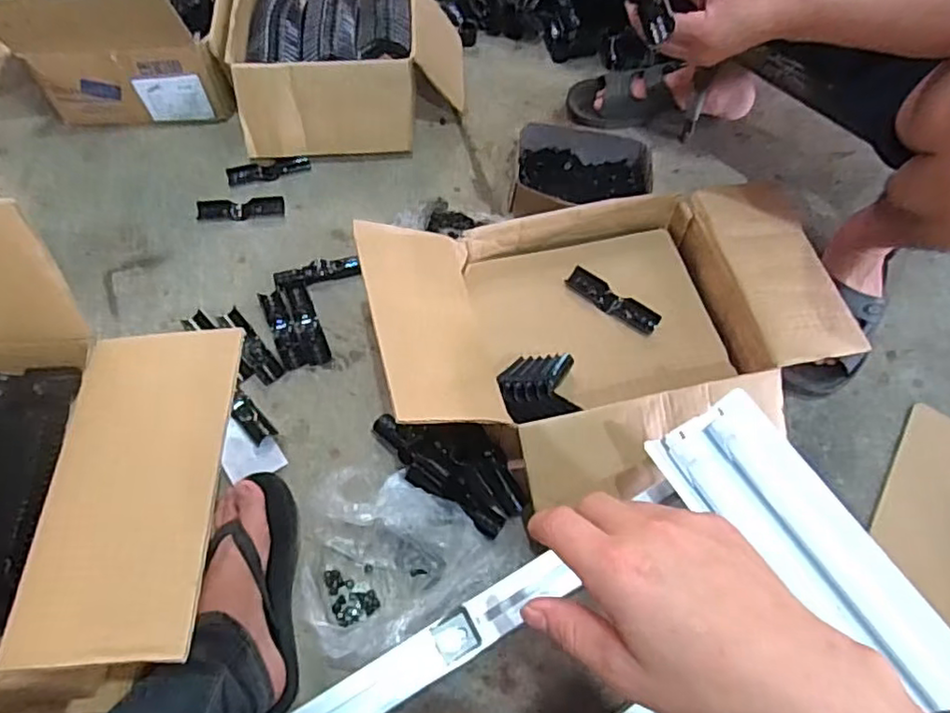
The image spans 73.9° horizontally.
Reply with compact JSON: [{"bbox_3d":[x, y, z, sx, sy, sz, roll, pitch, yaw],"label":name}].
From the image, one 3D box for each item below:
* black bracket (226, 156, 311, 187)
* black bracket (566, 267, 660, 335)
[{"bbox_3d":[-0.331,-0.301,1.012,0.127,0.012,0.040,-18,63,-12],"label":"black bracket"},{"bbox_3d":[0.178,-0.072,0.819,0.128,0.010,0.034,35,66,16],"label":"black bracket"}]

